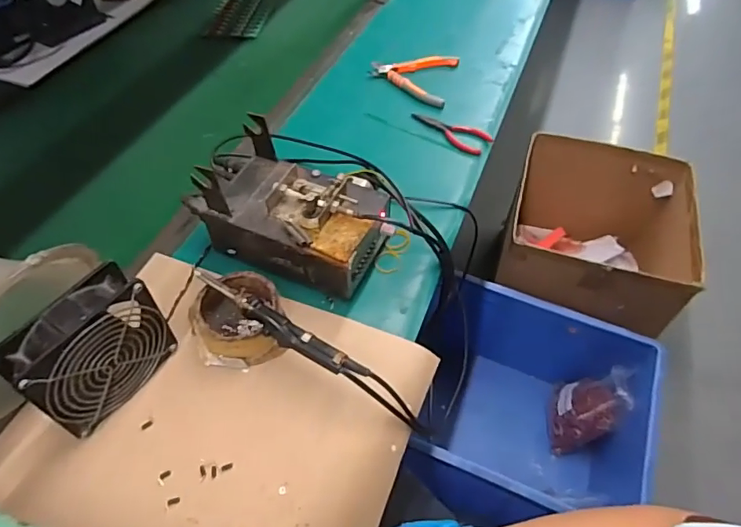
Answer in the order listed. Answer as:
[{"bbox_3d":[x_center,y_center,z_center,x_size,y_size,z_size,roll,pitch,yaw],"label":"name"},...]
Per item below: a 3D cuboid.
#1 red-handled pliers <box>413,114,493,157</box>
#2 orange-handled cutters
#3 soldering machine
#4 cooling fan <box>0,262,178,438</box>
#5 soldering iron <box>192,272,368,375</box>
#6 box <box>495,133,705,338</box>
[{"bbox_3d":[0.114,-0.195,0.735,0.126,0.021,0.041,23,55,17],"label":"red-handled pliers"},{"bbox_3d":[0.066,-0.311,0.825,0.135,0.017,0.135,11,50,12],"label":"orange-handled cutters"},{"bbox_3d":[-0.092,-0.065,0.573,0.216,0.115,0.133,22,54,16],"label":"soldering machine"},{"bbox_3d":[-0.243,0.078,0.444,0.042,0.117,0.119,29,56,21],"label":"cooling fan"},{"bbox_3d":[-0.093,0.055,0.476,0.201,0.017,0.025,28,56,20],"label":"soldering iron"},{"bbox_3d":[0.600,-0.053,1.349,0.439,0.316,0.523,16,53,12],"label":"box"}]

